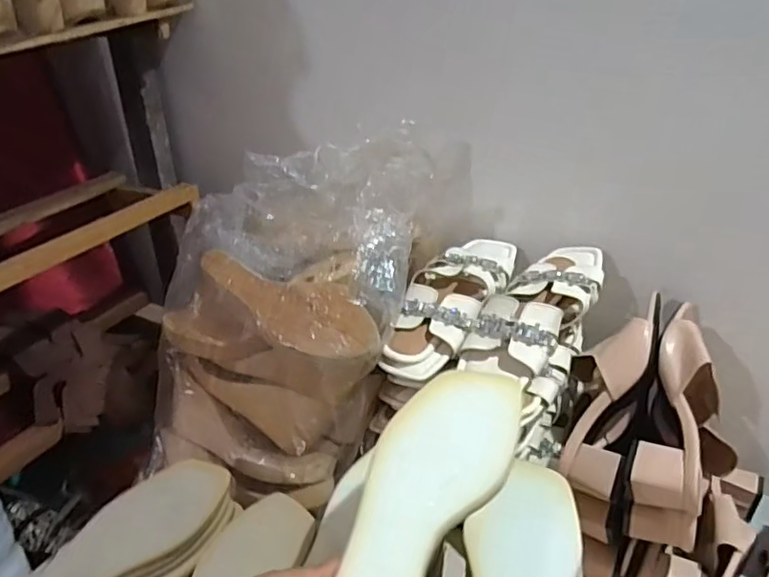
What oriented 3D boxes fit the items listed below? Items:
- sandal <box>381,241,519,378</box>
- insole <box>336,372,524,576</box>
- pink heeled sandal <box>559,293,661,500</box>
[{"bbox_3d":[0.083,0.010,0.692,0.103,0.068,0.243,12,32,23],"label":"sandal"},{"bbox_3d":[0.020,0.134,0.346,0.074,0.015,0.238,13,42,25],"label":"insole"},{"bbox_3d":[0.245,0.126,0.633,0.084,0.199,0.120,17,-7,12],"label":"pink heeled sandal"}]

